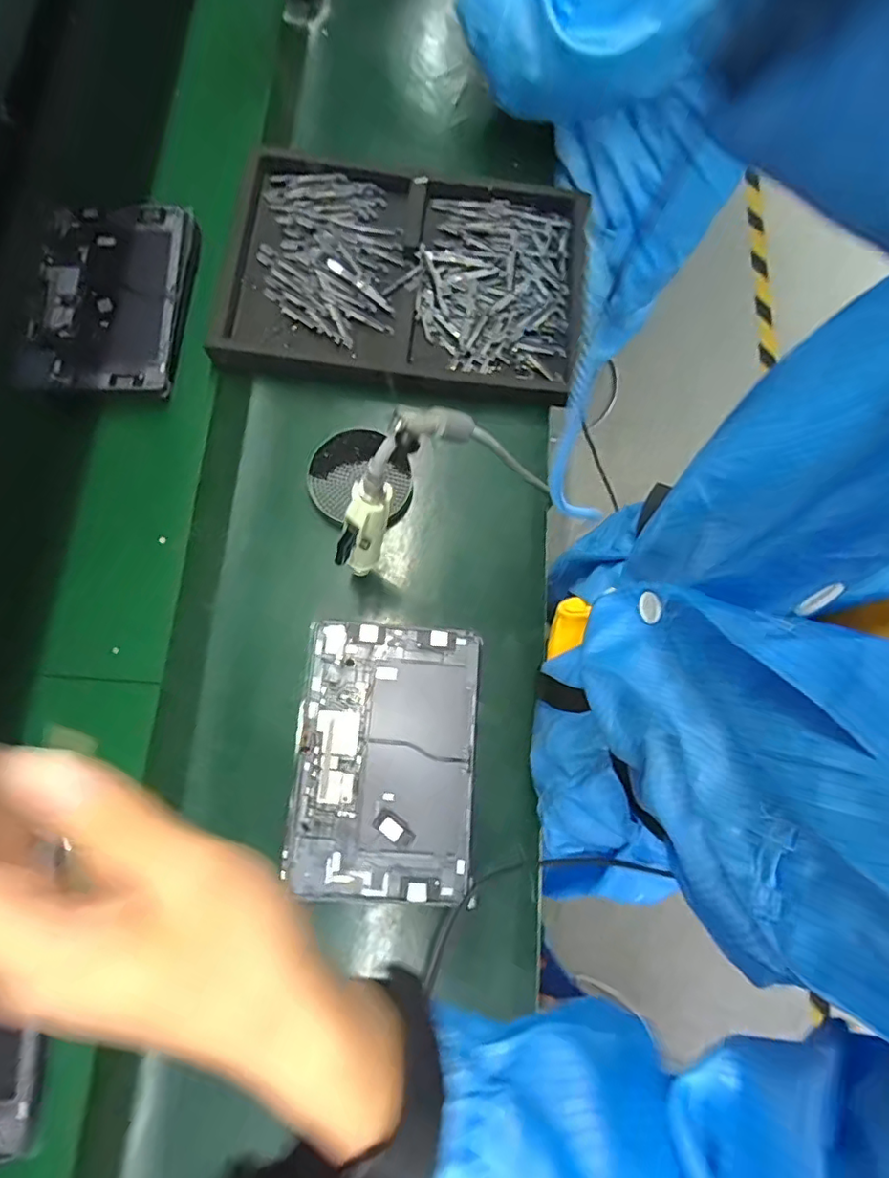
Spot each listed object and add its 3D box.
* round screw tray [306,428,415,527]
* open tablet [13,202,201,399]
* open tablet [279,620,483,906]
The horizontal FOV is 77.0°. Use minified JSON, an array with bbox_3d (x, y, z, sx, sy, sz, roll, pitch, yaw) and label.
[{"bbox_3d":[-0.092,-0.122,0.619,0.111,0.021,0.106,39,79,8],"label":"round screw tray"},{"bbox_3d":[-0.389,-0.345,0.652,0.177,0.009,0.257,4,76,0],"label":"open tablet"},{"bbox_3d":[-0.057,0.159,0.540,0.168,0.009,0.248,5,75,-4],"label":"open tablet"}]

